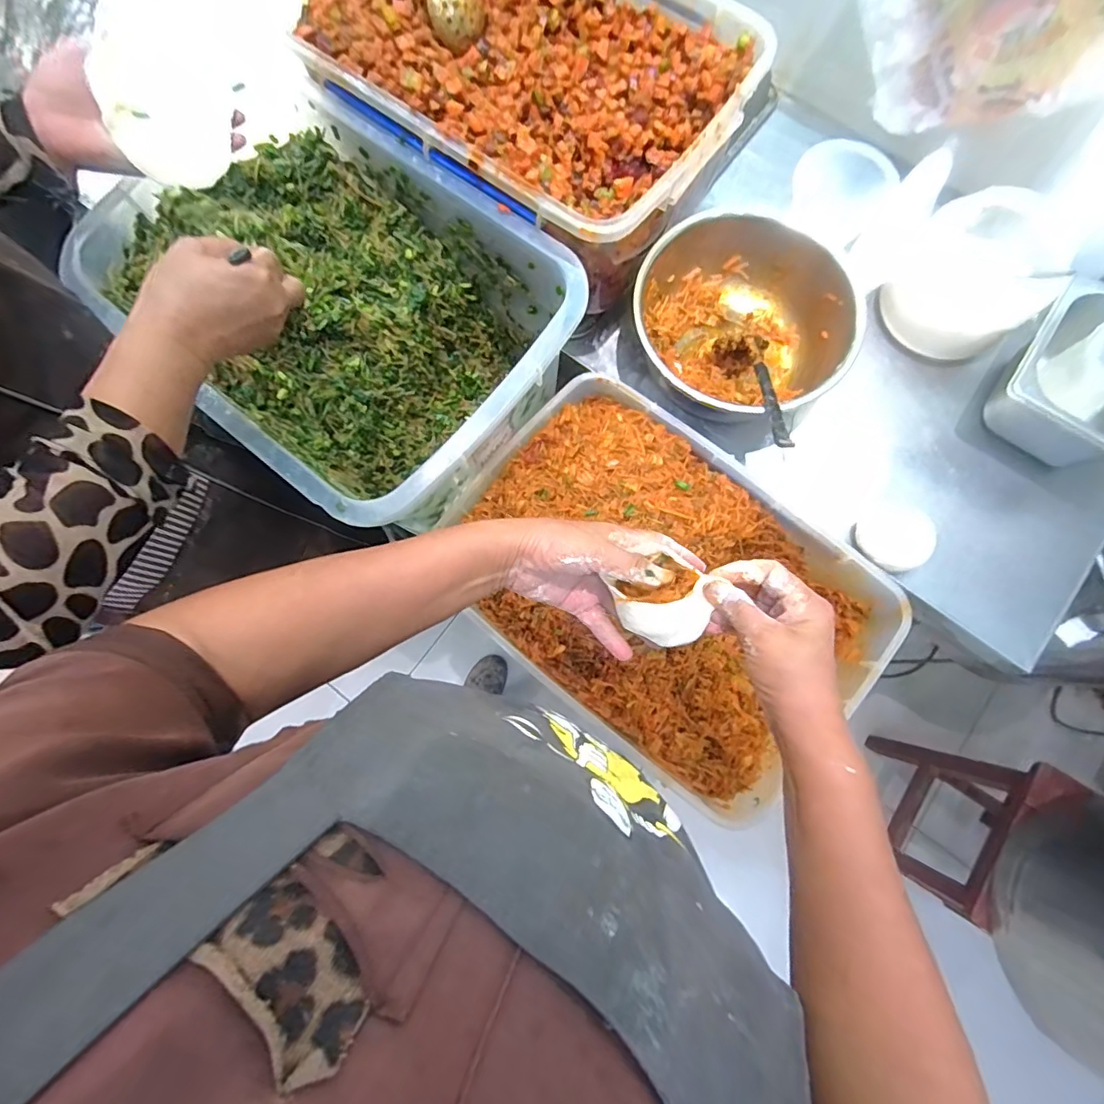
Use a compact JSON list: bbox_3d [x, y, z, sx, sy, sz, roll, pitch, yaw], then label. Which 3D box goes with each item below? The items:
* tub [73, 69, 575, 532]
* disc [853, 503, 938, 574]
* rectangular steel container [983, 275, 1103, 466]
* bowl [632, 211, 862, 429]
[{"bbox_3d":[-0.217,-0.238,0.586,0.442,0.204,0.318,39,81,8],"label":"tub"},{"bbox_3d":[0.378,-0.018,0.582,0.077,0.017,0.085,34,80,7],"label":"disc"},{"bbox_3d":[0.567,-0.176,0.575,0.165,0.106,0.160,41,81,8],"label":"rectangular steel container"},{"bbox_3d":[0.213,-0.251,0.599,0.221,0.096,0.233,-43,81,-8],"label":"bowl"}]

